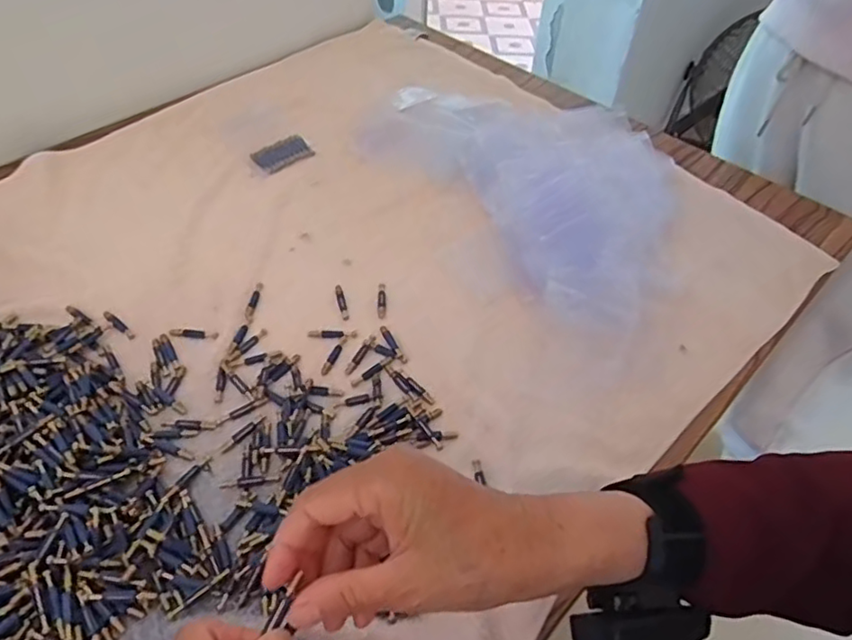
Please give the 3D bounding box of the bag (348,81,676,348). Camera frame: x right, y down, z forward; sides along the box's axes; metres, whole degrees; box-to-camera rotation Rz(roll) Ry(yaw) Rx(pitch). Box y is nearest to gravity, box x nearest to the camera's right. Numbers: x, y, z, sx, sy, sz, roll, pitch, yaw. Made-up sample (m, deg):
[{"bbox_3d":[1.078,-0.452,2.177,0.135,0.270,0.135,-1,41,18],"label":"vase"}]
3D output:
[{"bbox_3d":[0.114,-0.169,0.643,0.268,0.071,0.404,-25,55,-23],"label":"bag"}]

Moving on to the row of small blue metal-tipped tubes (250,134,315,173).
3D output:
[{"bbox_3d":[-0.157,-0.182,0.689,0.062,0.008,0.037,-32,57,-27],"label":"row of small blue metal-tipped tubes"}]

